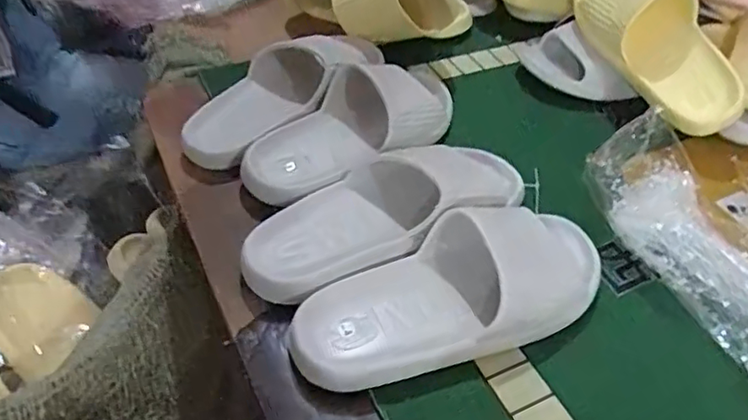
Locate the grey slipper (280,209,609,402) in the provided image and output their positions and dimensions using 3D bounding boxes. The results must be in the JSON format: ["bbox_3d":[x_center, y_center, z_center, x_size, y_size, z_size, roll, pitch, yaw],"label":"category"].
[{"bbox_3d":[0.067,0.062,0.468,0.263,0.057,0.104,-16,48,-20],"label":"grey slipper"}]

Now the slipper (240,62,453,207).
[{"bbox_3d":[-0.009,-0.096,0.595,0.274,0.062,0.113,-32,55,-32],"label":"slipper"}]

